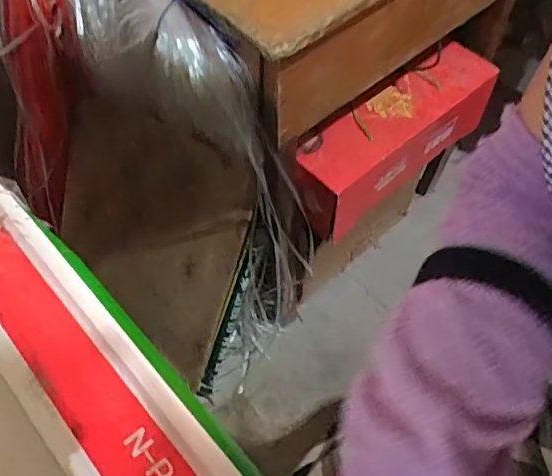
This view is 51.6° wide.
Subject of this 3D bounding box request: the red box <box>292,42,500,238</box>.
[{"bbox_3d":[0.204,-0.177,0.993,0.413,0.146,0.105,-37,62,-20],"label":"red box"}]

